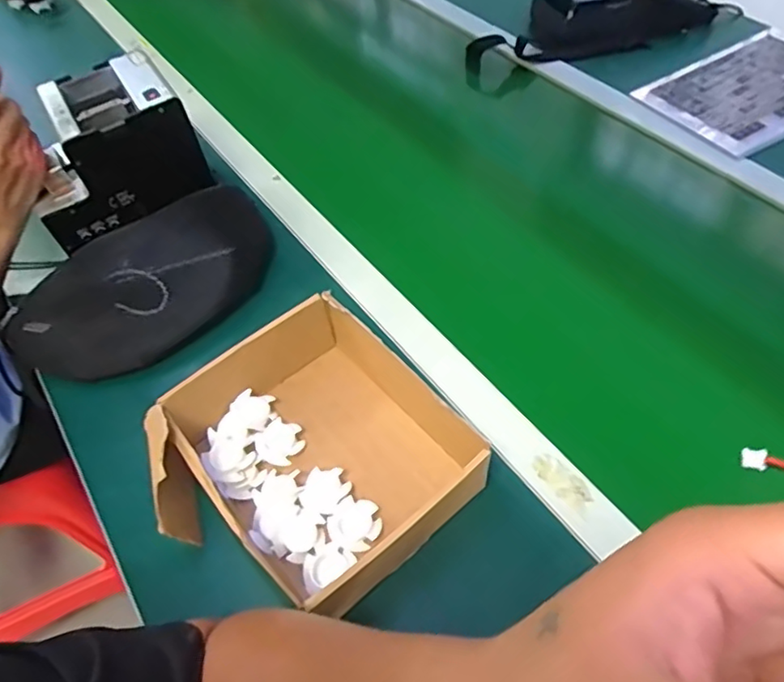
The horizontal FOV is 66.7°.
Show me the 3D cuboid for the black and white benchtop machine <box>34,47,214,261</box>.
[{"bbox_3d":[-0.319,-0.210,0.648,0.174,0.111,0.136,-35,58,-20],"label":"black and white benchtop machine"}]

